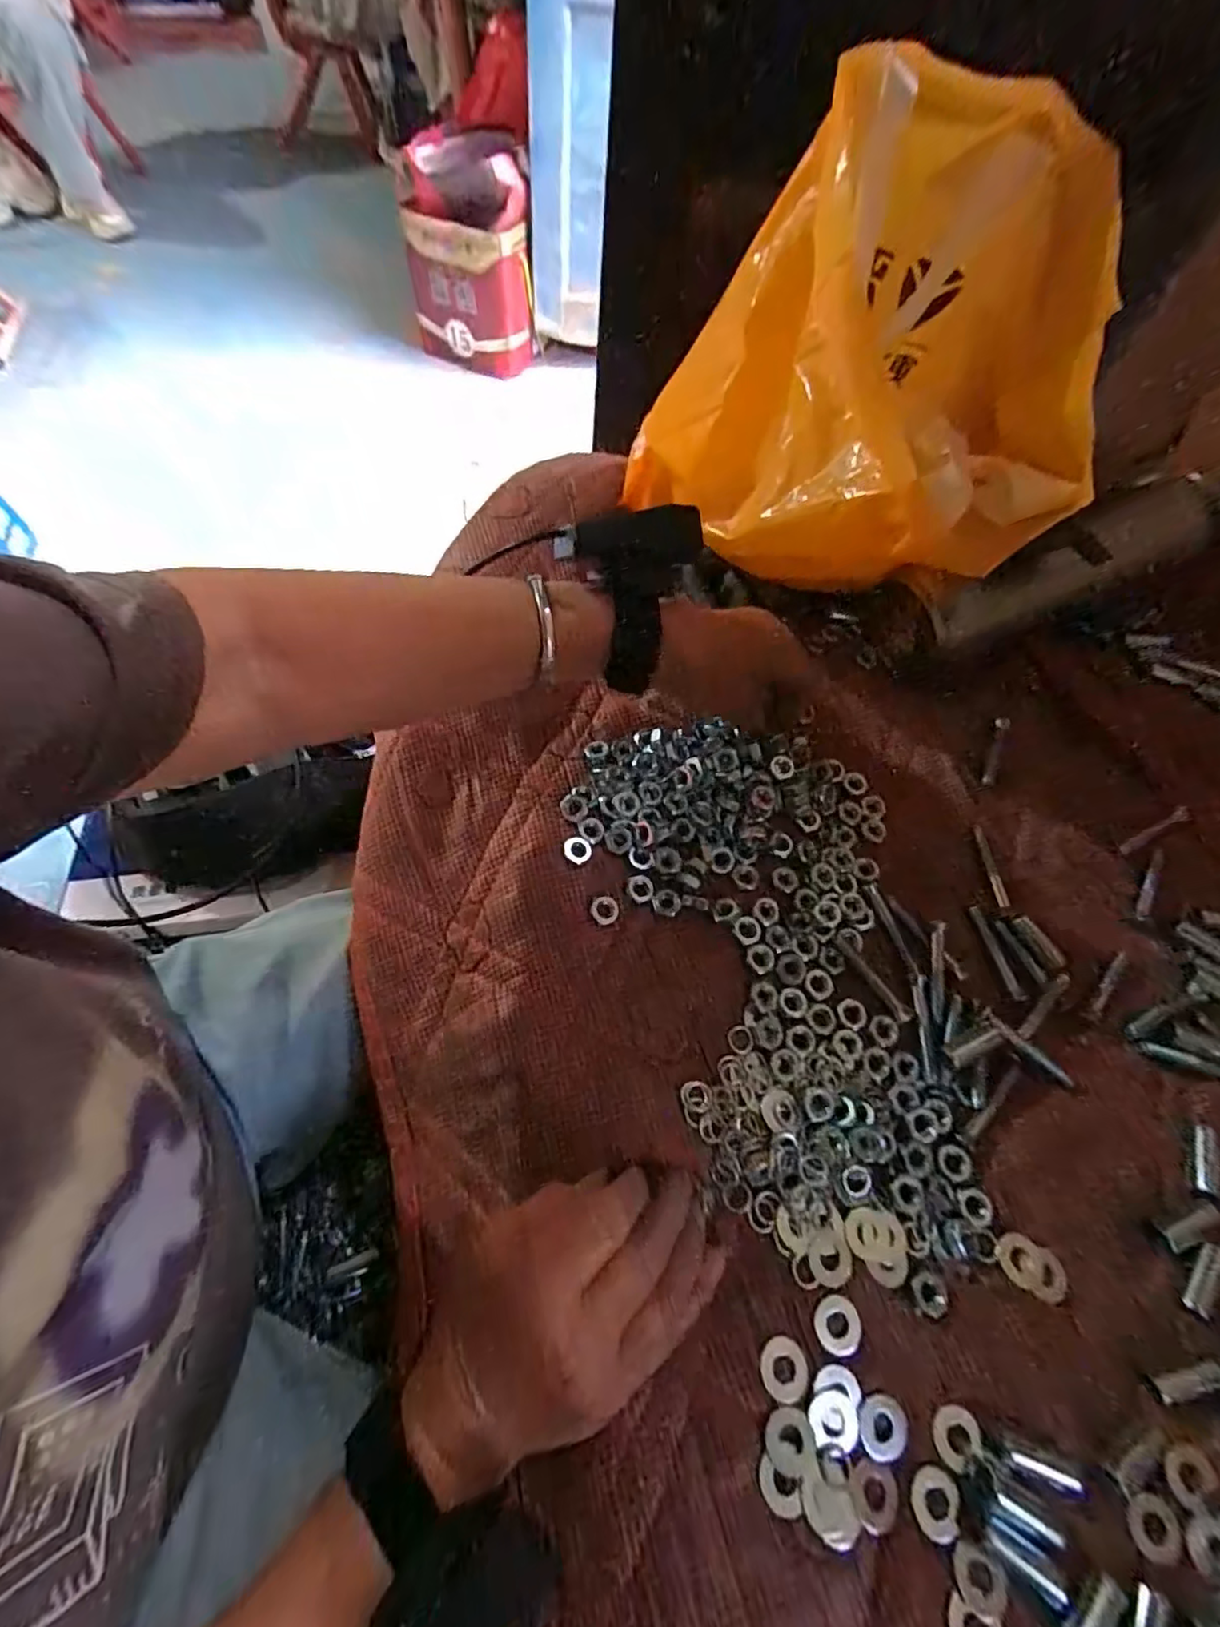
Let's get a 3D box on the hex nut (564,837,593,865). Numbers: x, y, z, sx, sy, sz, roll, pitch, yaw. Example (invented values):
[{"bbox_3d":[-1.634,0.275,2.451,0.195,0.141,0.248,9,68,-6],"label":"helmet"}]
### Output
[{"bbox_3d":[-0.019,0.022,0.368,0.017,0.004,0.016,30,63,12],"label":"hex nut"}]

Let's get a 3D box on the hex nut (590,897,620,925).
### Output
[{"bbox_3d":[-0.003,0.056,0.356,0.017,0.005,0.015,-11,63,-10],"label":"hex nut"}]

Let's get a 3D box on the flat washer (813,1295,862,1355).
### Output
[{"bbox_3d":[0.102,0.230,0.276,0.020,0.004,0.022,2,61,-3],"label":"flat washer"}]

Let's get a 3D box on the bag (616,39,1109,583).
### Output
[{"bbox_3d":[0.132,-0.251,0.348,0.231,0.183,0.208,9,61,1],"label":"bag"}]

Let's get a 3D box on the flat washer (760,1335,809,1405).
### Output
[{"bbox_3d":[0.075,0.241,0.265,0.020,0.004,0.023,-35,69,-20],"label":"flat washer"}]

